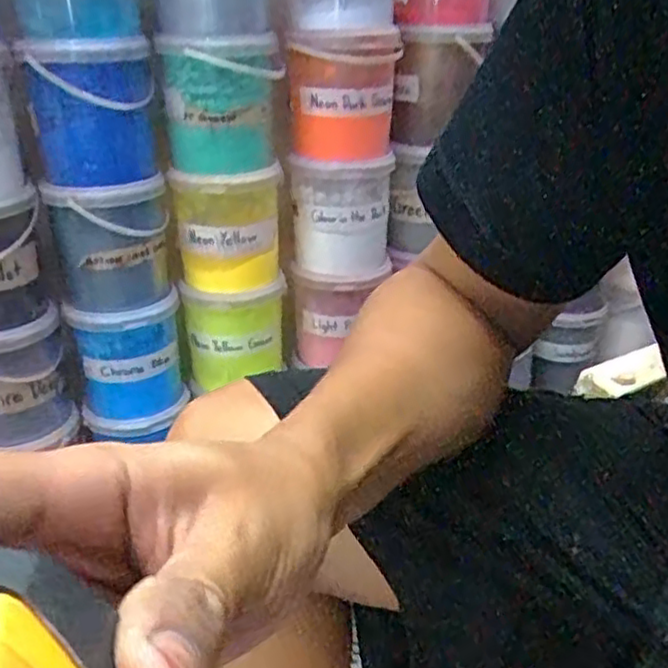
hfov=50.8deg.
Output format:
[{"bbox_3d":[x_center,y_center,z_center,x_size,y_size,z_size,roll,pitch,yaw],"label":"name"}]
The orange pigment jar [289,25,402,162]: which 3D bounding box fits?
[{"bbox_3d":[0.017,-0.337,0.999,0.139,0.177,0.126,1,26,4],"label":"orange pigment jar"}]

